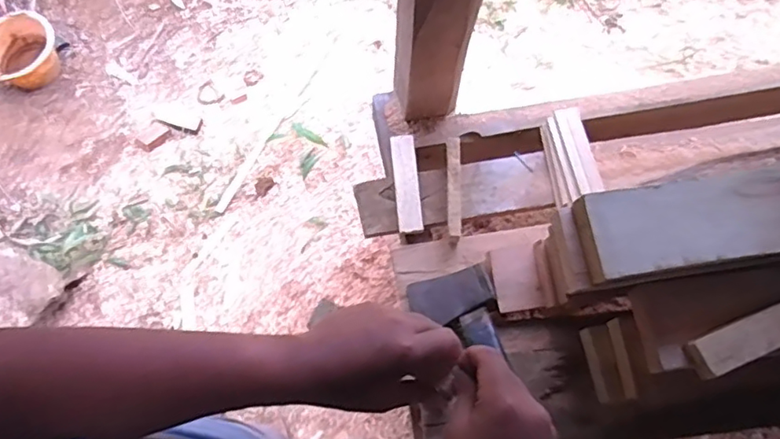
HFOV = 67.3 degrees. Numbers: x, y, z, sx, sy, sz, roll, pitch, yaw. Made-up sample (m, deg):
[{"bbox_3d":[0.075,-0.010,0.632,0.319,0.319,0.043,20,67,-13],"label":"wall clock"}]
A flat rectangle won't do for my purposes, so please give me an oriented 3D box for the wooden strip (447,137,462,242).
[{"bbox_3d":[0.084,-0.040,0.766,0.017,0.029,0.134,0,72,1],"label":"wooden strip"}]

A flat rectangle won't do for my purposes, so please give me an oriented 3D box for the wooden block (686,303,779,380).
[{"bbox_3d":[0.336,0.100,0.521,0.140,0.016,0.034,-21,72,-6],"label":"wooden block"}]

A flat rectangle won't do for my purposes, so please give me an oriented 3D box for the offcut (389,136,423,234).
[{"bbox_3d":[0.021,-0.046,0.770,0.031,0.020,0.128,-6,72,-1],"label":"offcut"}]

